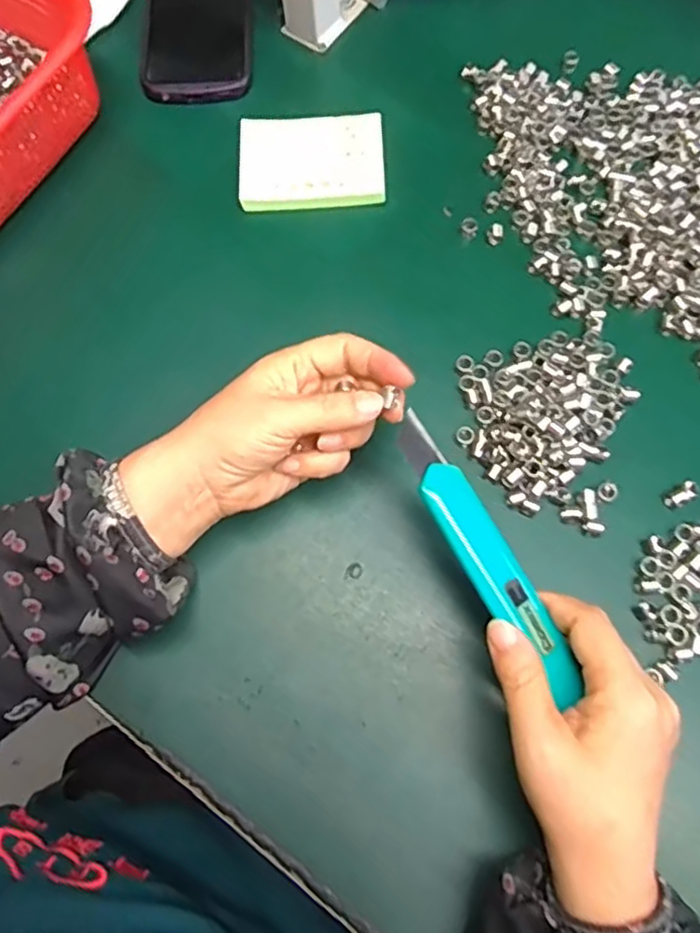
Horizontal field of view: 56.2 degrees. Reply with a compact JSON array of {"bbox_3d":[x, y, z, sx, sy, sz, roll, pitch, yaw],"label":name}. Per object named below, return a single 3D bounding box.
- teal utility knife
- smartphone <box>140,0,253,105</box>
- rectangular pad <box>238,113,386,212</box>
[{"bbox_3d":[0.062,0.039,0.297,0.023,0.013,0.138,-31,83,-8],"label":"teal utility knife"},{"bbox_3d":[-0.113,-0.345,0.492,0.078,0.015,0.172,-2,71,2],"label":"smartphone"},{"bbox_3d":[-0.025,-0.206,0.443,0.095,0.014,0.067,-2,71,2],"label":"rectangular pad"}]

